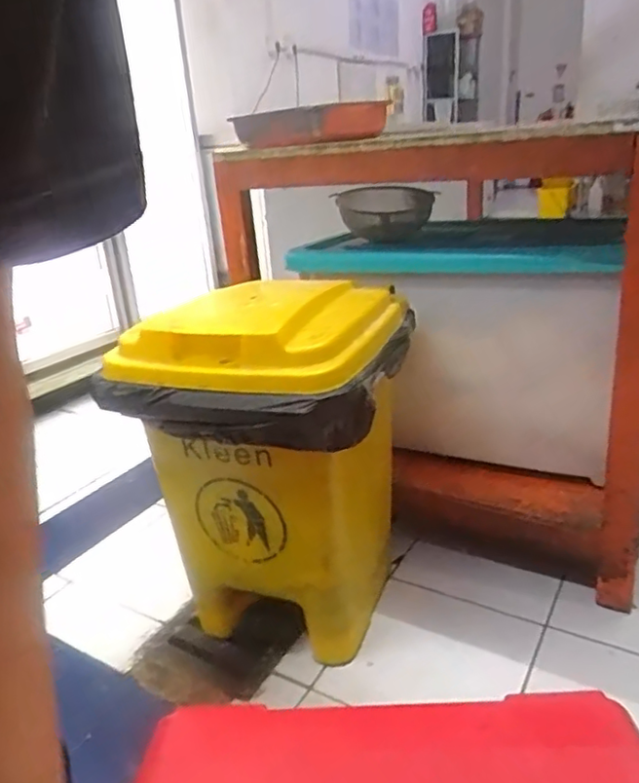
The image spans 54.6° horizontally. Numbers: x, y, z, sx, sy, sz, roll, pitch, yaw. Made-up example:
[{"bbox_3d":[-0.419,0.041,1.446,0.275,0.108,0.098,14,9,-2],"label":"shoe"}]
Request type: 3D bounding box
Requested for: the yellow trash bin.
[{"bbox_3d":[-0.068,0.167,1.037,0.400,0.589,0.337,1,22,13],"label":"yellow trash bin"}]

